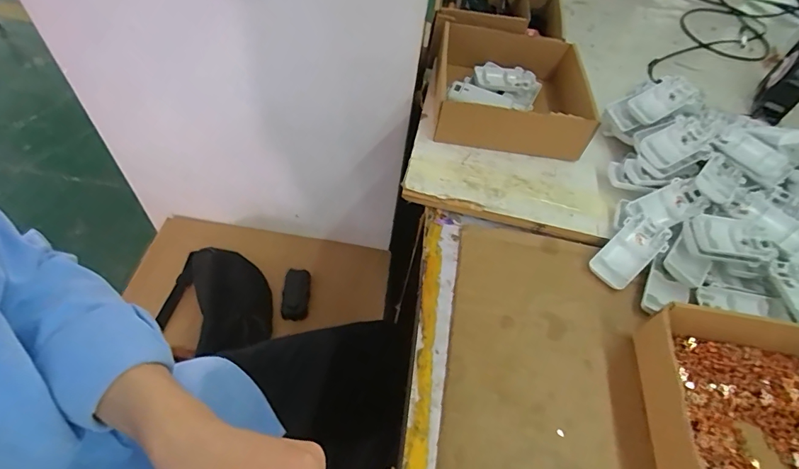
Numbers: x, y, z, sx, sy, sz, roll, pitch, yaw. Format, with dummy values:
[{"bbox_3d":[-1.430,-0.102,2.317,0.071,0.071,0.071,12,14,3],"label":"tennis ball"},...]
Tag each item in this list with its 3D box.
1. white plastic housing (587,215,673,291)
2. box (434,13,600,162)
[{"bbox_3d":[0.265,0.020,0.497,0.049,0.013,0.091,41,78,19],"label":"white plastic housing"},{"bbox_3d":[0.154,-0.217,0.635,0.218,0.081,0.209,8,52,1],"label":"box"}]

